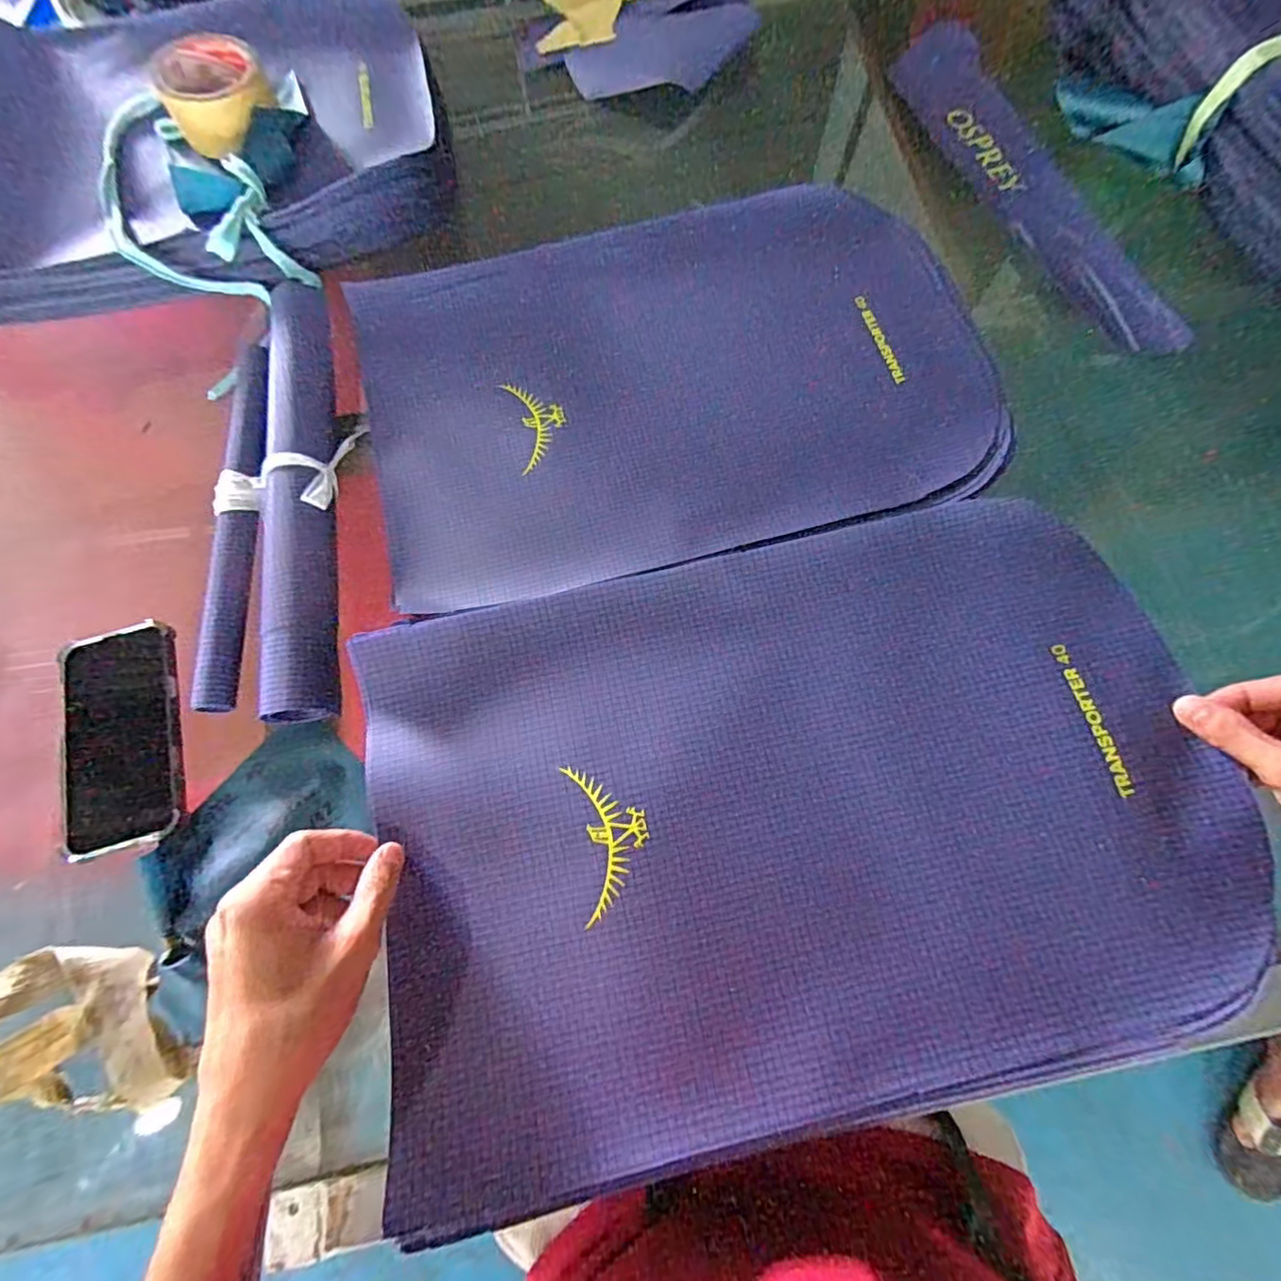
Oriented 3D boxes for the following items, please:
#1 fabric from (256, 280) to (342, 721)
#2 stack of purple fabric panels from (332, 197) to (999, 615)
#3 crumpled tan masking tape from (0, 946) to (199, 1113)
[{"bbox_3d":[-0.276,-0.137,0.487,0.054,0.041,0.411,-10,72,-2],"label":"fabric"},{"bbox_3d":[0.026,-0.231,0.513,0.506,0.019,0.344,-13,72,-3],"label":"stack of purple fabric panels"},{"bbox_3d":[-0.362,0.245,0.375,0.159,0.035,0.088,9,72,4],"label":"crumpled tan masking tape"}]

